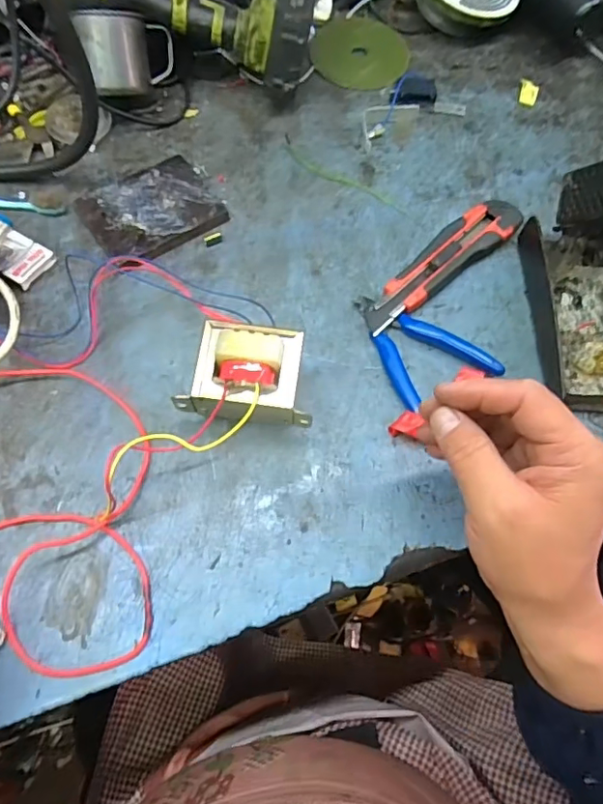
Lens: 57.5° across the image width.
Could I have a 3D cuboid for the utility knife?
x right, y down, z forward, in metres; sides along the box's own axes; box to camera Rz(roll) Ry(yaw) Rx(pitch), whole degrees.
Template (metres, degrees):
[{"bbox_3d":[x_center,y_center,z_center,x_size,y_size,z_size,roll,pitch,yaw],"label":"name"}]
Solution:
[{"bbox_3d":[0.114,-0.115,0.455,0.170,0.020,0.040,-37,72,-18],"label":"utility knife"}]

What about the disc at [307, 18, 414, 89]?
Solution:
[{"bbox_3d":[0.061,-0.365,0.574,0.099,0.006,0.099,1,65,-3],"label":"disc"}]

